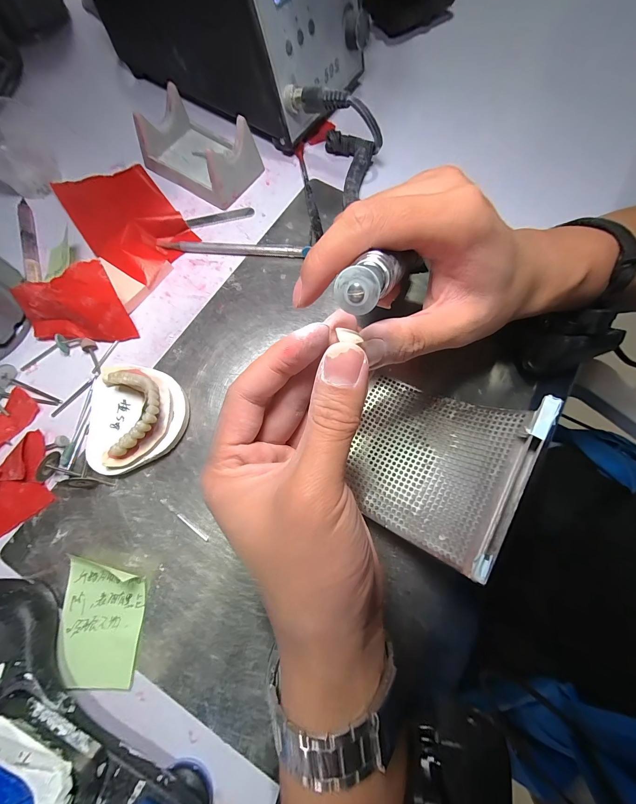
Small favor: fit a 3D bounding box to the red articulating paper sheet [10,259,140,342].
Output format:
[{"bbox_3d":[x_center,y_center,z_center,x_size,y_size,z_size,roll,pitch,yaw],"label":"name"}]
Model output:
[{"bbox_3d":[-0.187,-0.072,0.228,0.077,0.056,0.006,-3,32,5],"label":"red articulating paper sheet"}]

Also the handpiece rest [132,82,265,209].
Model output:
[{"bbox_3d":[-0.109,-0.236,0.276,0.095,0.042,0.062,33,76,9],"label":"handpiece rest"}]

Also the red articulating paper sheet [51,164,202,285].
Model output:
[{"bbox_3d":[-0.172,-0.167,0.268,0.080,0.018,0.137,-36,77,-10],"label":"red articulating paper sheet"}]

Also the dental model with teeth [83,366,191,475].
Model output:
[{"bbox_3d":[-0.129,0.009,0.207,0.069,0.037,0.073,-3,74,-1],"label":"dental model with teeth"}]

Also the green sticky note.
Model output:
[{"bbox_3d":[-0.136,0.137,0.187,0.053,0.004,0.065,2,74,0],"label":"green sticky note"}]

